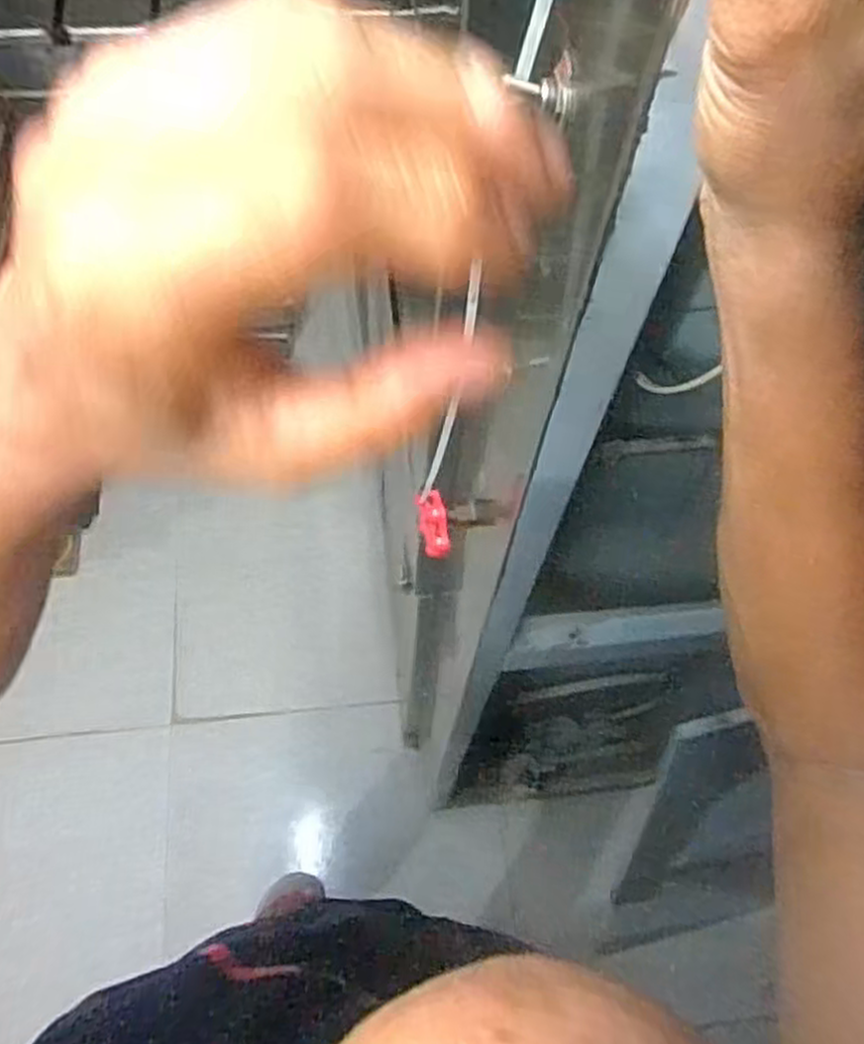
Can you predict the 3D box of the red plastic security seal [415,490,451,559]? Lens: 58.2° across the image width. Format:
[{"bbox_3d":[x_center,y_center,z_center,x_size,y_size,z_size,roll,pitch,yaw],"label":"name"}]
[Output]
[{"bbox_3d":[0.001,0.003,0.522,0.018,0.009,0.044,-9,95,-8],"label":"red plastic security seal"}]

